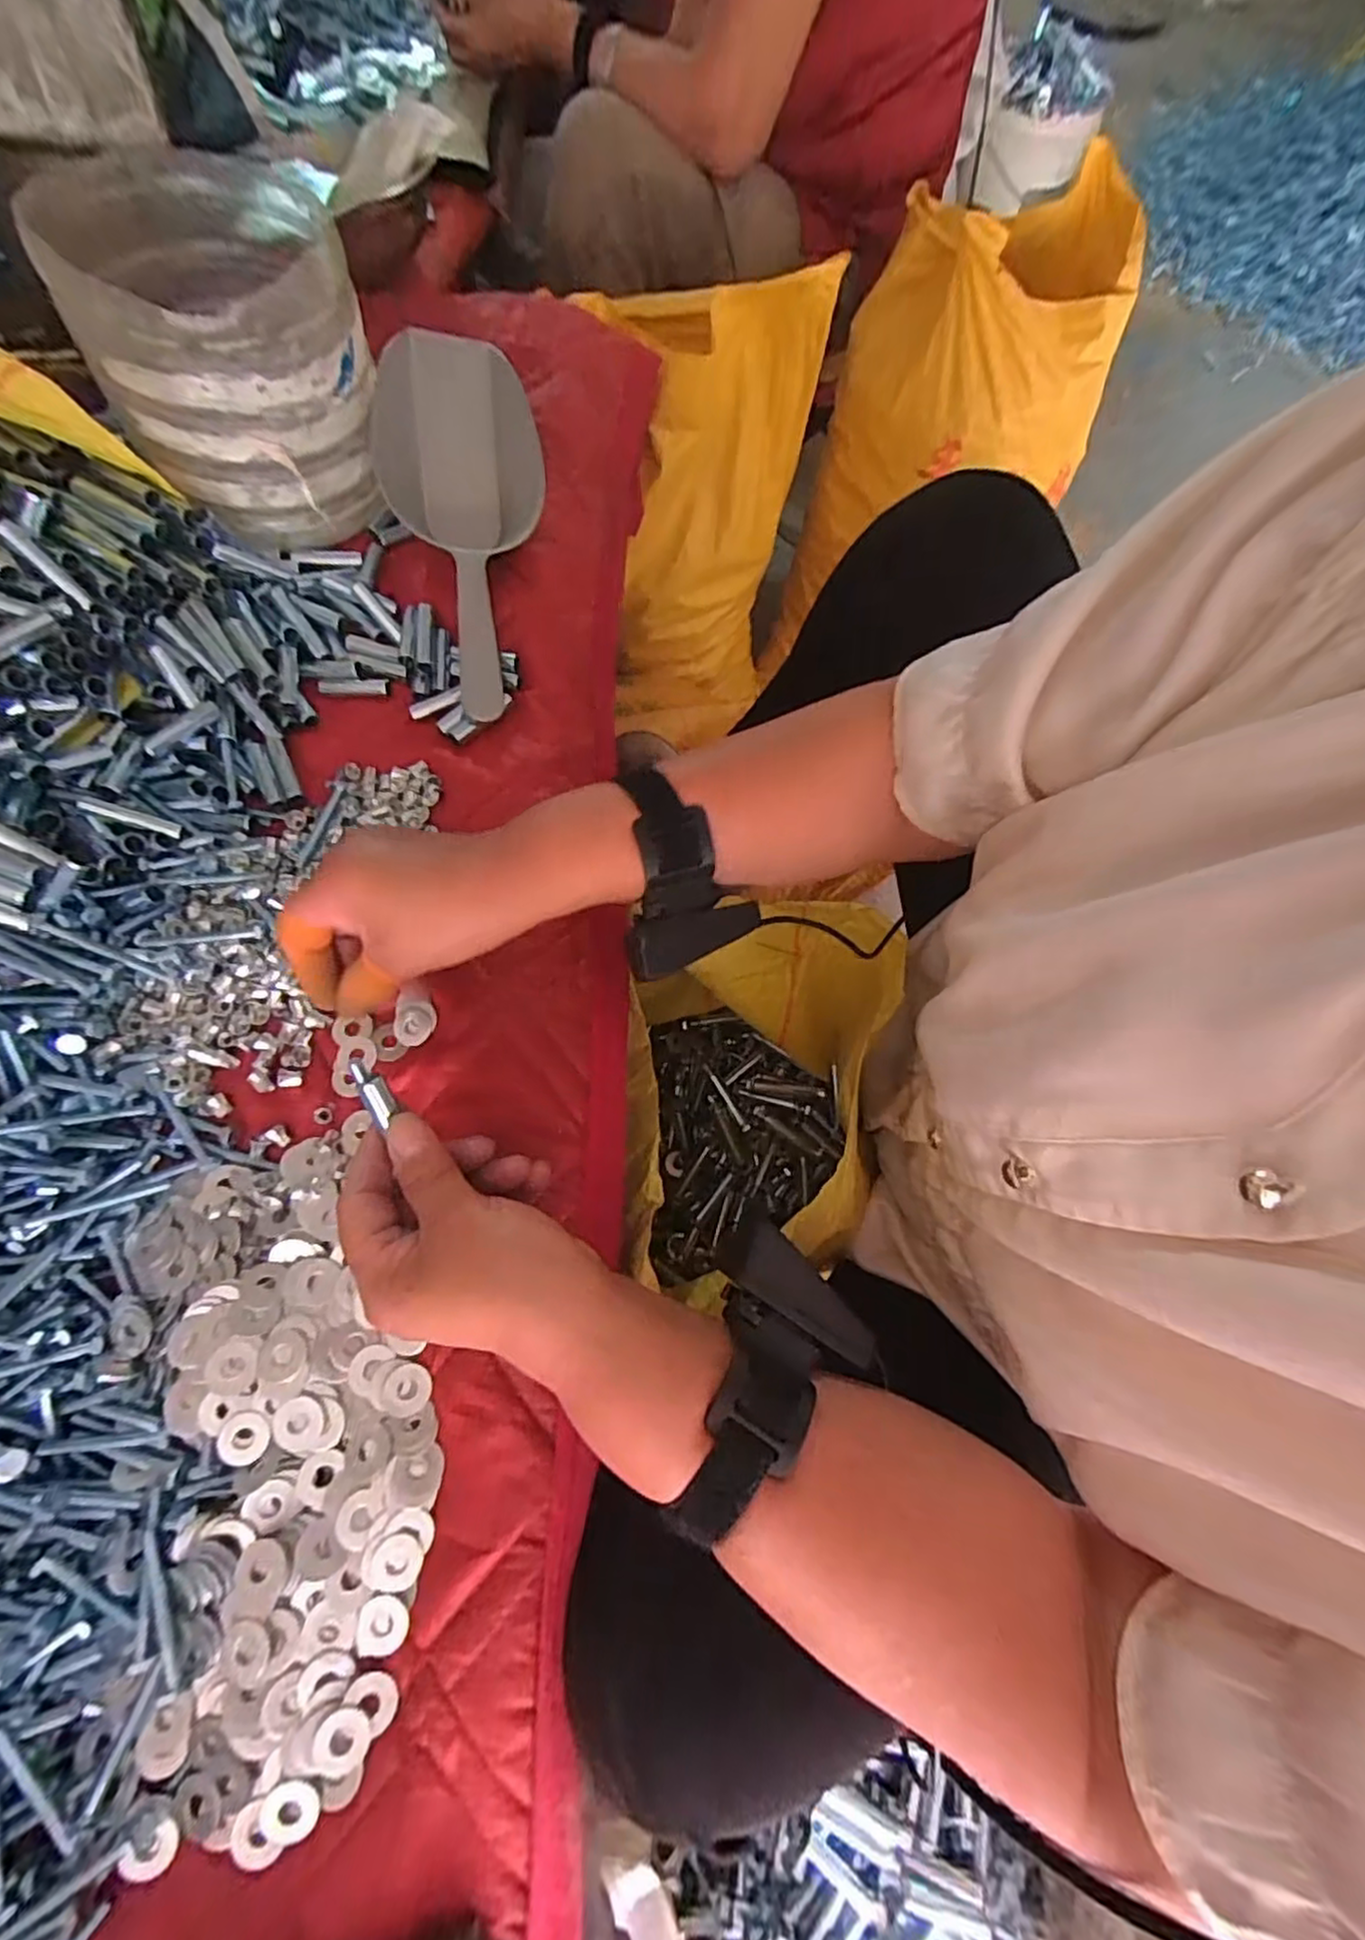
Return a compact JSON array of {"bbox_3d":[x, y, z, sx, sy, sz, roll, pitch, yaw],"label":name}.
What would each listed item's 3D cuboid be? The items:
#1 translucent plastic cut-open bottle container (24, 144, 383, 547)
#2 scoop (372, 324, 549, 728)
[{"bbox_3d":[-0.269,-0.375,0.426,0.144,0.141,0.142,-20,71,-9],"label":"translucent plastic cut-open bottle container"},{"bbox_3d":[-0.143,-0.302,0.461,0.105,0.063,0.280,-9,70,-5],"label":"scoop"}]

